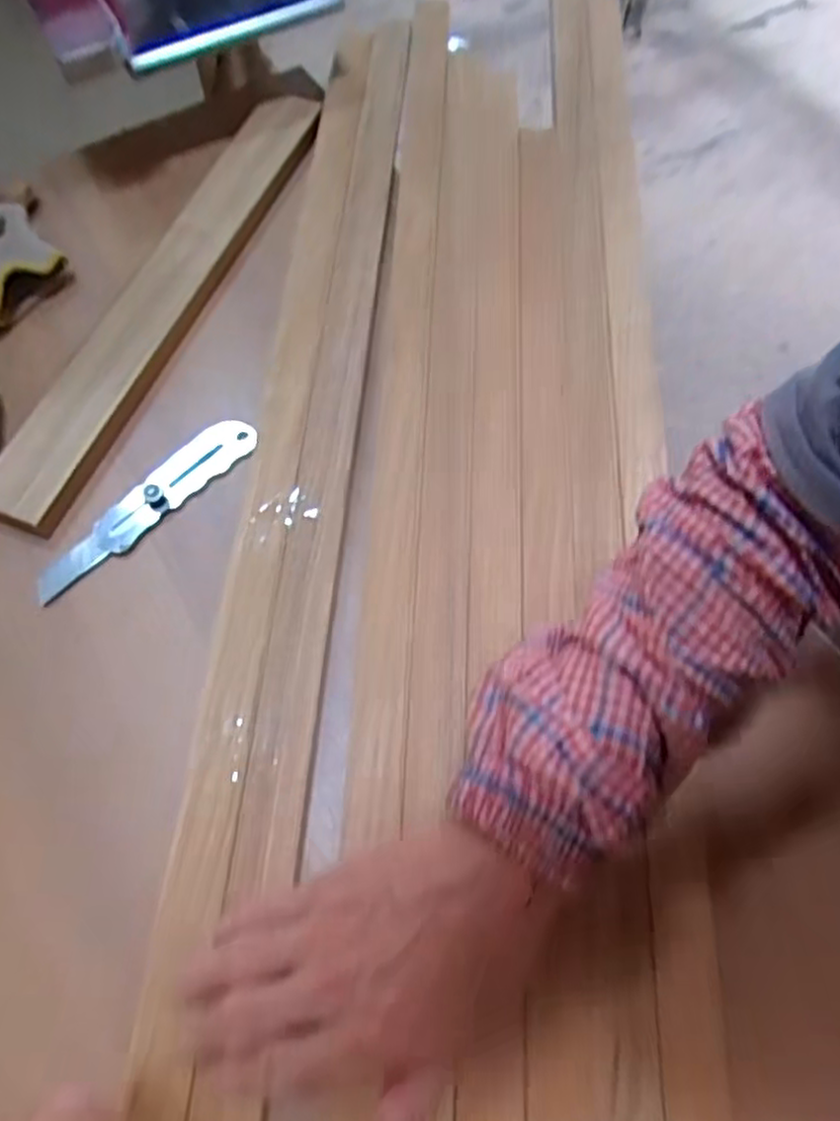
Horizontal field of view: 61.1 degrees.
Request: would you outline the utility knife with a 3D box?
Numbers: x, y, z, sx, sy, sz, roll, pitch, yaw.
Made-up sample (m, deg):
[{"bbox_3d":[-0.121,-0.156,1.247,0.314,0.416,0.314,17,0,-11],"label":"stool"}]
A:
[{"bbox_3d":[-0.174,-0.037,0.454,0.025,0.013,0.163,41,71,17],"label":"utility knife"}]

